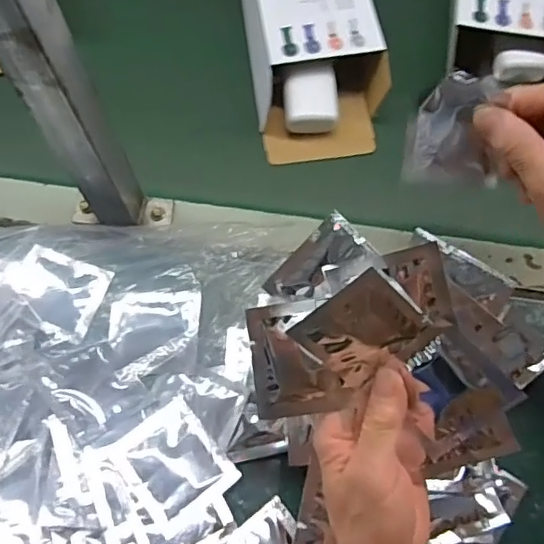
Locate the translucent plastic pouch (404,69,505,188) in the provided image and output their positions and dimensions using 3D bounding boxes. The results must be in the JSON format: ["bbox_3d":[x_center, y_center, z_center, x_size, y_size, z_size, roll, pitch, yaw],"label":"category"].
[{"bbox_3d":[0.118,-0.093,0.369,0.056,0.073,0.011,14,43,27],"label":"translucent plastic pouch"}]

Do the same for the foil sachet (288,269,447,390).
[{"bbox_3d":[0.052,0.033,0.320,0.059,0.067,0.011,39,31,-21],"label":"foil sachet"}]

